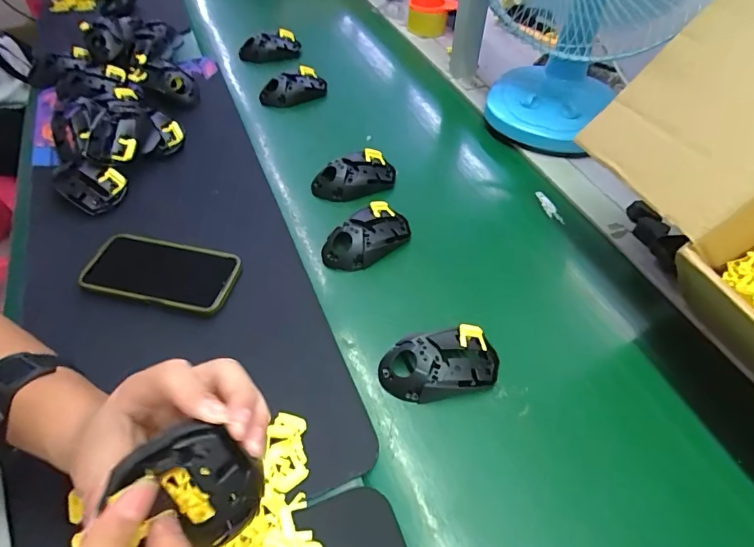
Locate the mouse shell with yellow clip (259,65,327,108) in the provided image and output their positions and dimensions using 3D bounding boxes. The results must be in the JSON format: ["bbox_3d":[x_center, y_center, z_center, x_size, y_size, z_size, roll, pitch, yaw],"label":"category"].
[{"bbox_3d":[-0.141,-0.308,0.744,0.117,0.048,0.056,-28,58,-22],"label":"mouse shell with yellow clip"}]

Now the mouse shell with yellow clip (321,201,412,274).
[{"bbox_3d":[-0.013,-0.046,0.535,0.115,0.031,0.061,-33,60,-25],"label":"mouse shell with yellow clip"}]

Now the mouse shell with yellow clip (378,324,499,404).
[{"bbox_3d":[0.062,0.090,0.438,0.121,0.037,0.071,-9,53,-9],"label":"mouse shell with yellow clip"}]

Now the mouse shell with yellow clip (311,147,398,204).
[{"bbox_3d":[-0.031,-0.132,0.606,0.113,0.033,0.064,-20,55,-17],"label":"mouse shell with yellow clip"}]

